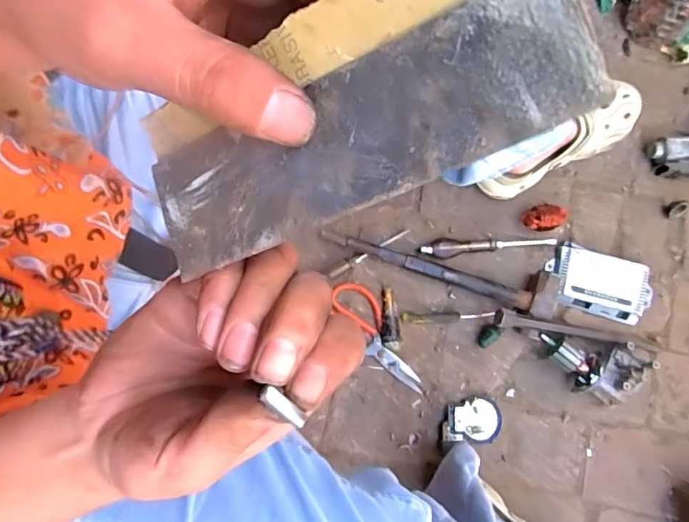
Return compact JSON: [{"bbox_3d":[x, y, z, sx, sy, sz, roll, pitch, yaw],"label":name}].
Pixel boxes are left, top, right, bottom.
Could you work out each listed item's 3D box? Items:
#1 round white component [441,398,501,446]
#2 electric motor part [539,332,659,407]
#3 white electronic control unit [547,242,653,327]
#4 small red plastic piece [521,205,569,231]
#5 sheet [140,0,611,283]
[{"bbox_3d":[0.188,0.233,0.722,0.082,0.016,0.063,7,79,1],"label":"round white component"},{"bbox_3d":[0.360,0.158,0.709,0.149,0.059,0.085,7,79,1],"label":"electric motor part"},{"bbox_3d":[0.385,0.034,0.742,0.150,0.022,0.091,19,80,3],"label":"white electronic control unit"},{"bbox_3d":[0.307,-0.064,0.752,0.065,0.034,0.036,-7,79,-1],"label":"small red plastic piece"},{"bbox_3d":[-0.007,-0.041,0.140,0.136,0.014,0.057,-22,78,30],"label":"sheet"}]

